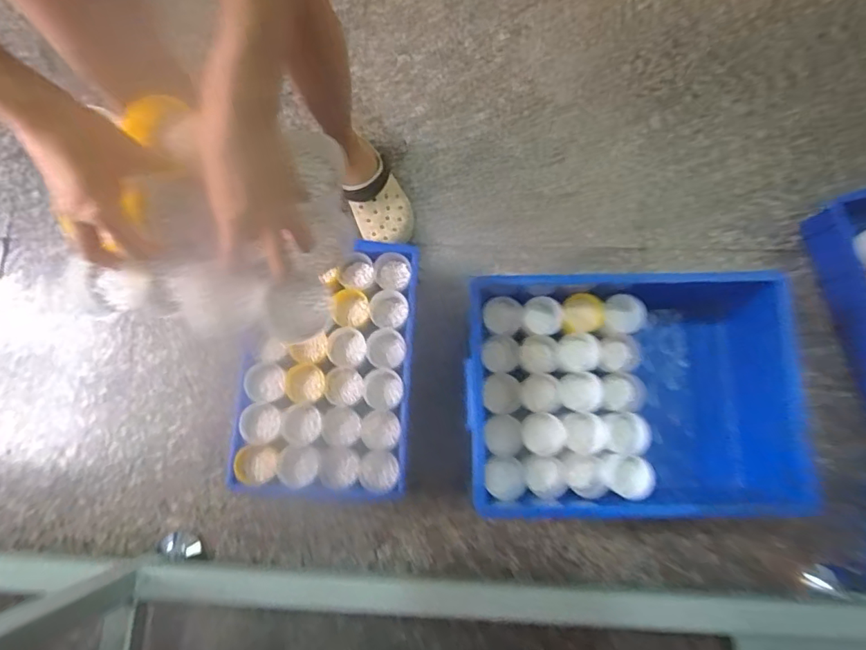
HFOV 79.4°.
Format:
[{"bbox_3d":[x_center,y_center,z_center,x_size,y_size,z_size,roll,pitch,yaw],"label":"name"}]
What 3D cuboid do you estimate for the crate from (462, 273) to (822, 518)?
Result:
[{"bbox_3d":[0.310,0.103,0.853,0.511,0.163,0.371,-1,80,0],"label":"crate"}]

